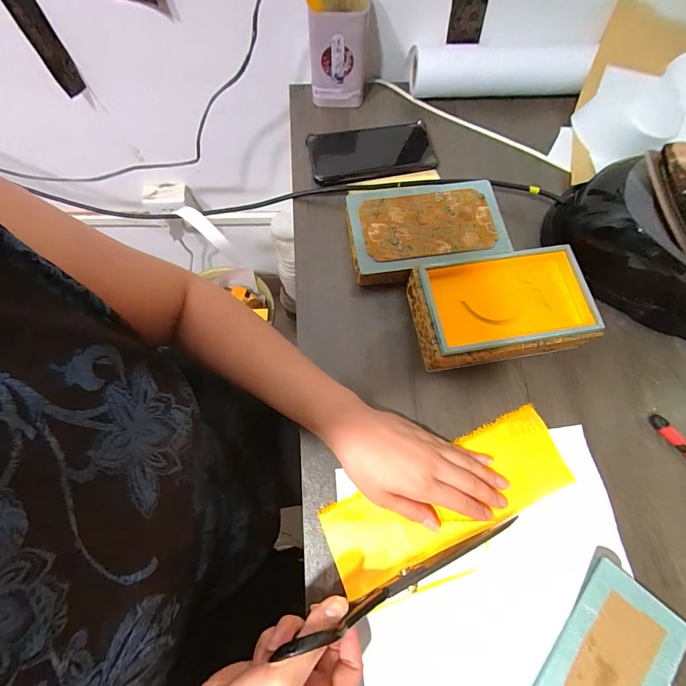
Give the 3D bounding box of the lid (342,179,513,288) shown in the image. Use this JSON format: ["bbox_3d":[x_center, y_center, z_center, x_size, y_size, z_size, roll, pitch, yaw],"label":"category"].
[{"bbox_3d":[0.099,-0.136,0.432,0.178,0.039,0.118,-6,72,-3],"label":"lid"}]

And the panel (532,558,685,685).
[{"bbox_3d":[0.228,0.286,0.307,0.089,0.011,0.157,40,75,12],"label":"panel"}]

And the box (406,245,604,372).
[{"bbox_3d":[0.171,-0.039,0.393,0.182,0.052,0.113,-8,72,-4],"label":"box"}]

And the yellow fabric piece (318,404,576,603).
[{"bbox_3d":[0.106,0.151,0.349,0.249,0.010,0.083,-23,72,-9],"label":"yellow fabric piece"}]

